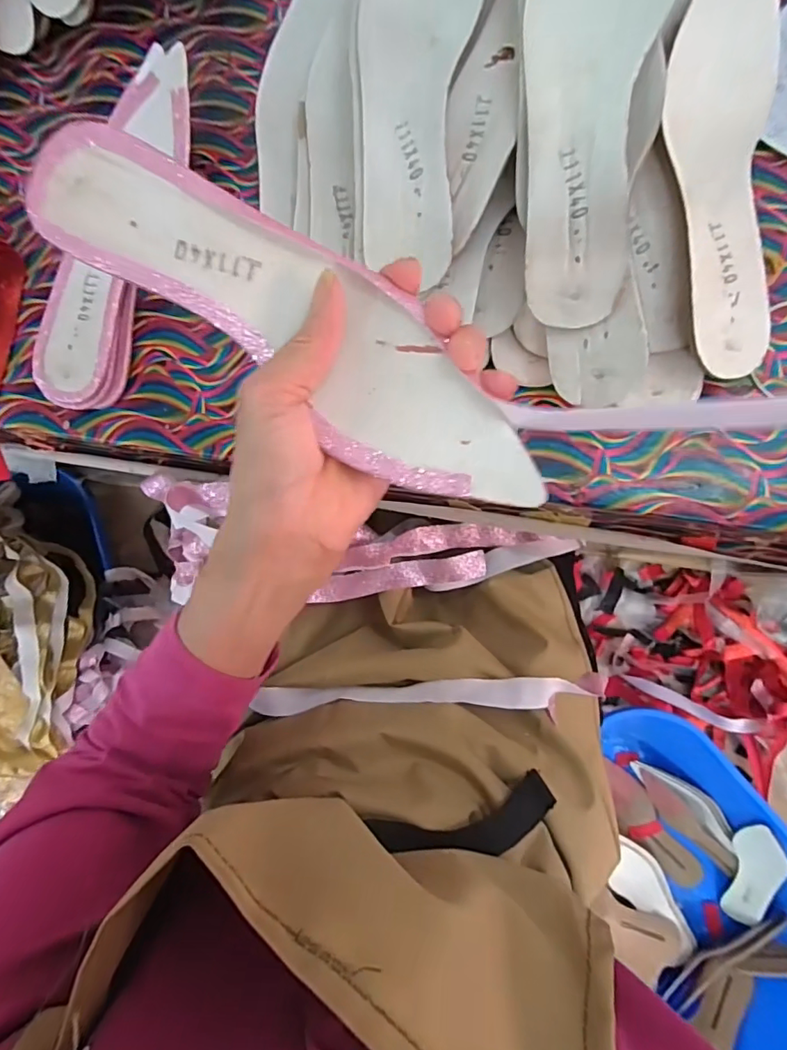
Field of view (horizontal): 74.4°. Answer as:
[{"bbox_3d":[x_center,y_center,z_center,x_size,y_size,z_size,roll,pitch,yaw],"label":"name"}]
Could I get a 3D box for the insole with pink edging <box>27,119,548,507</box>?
[{"bbox_3d":[-0.046,-0.093,0.230,0.259,0.019,0.070,35,91,4],"label":"insole with pink edging"}]

